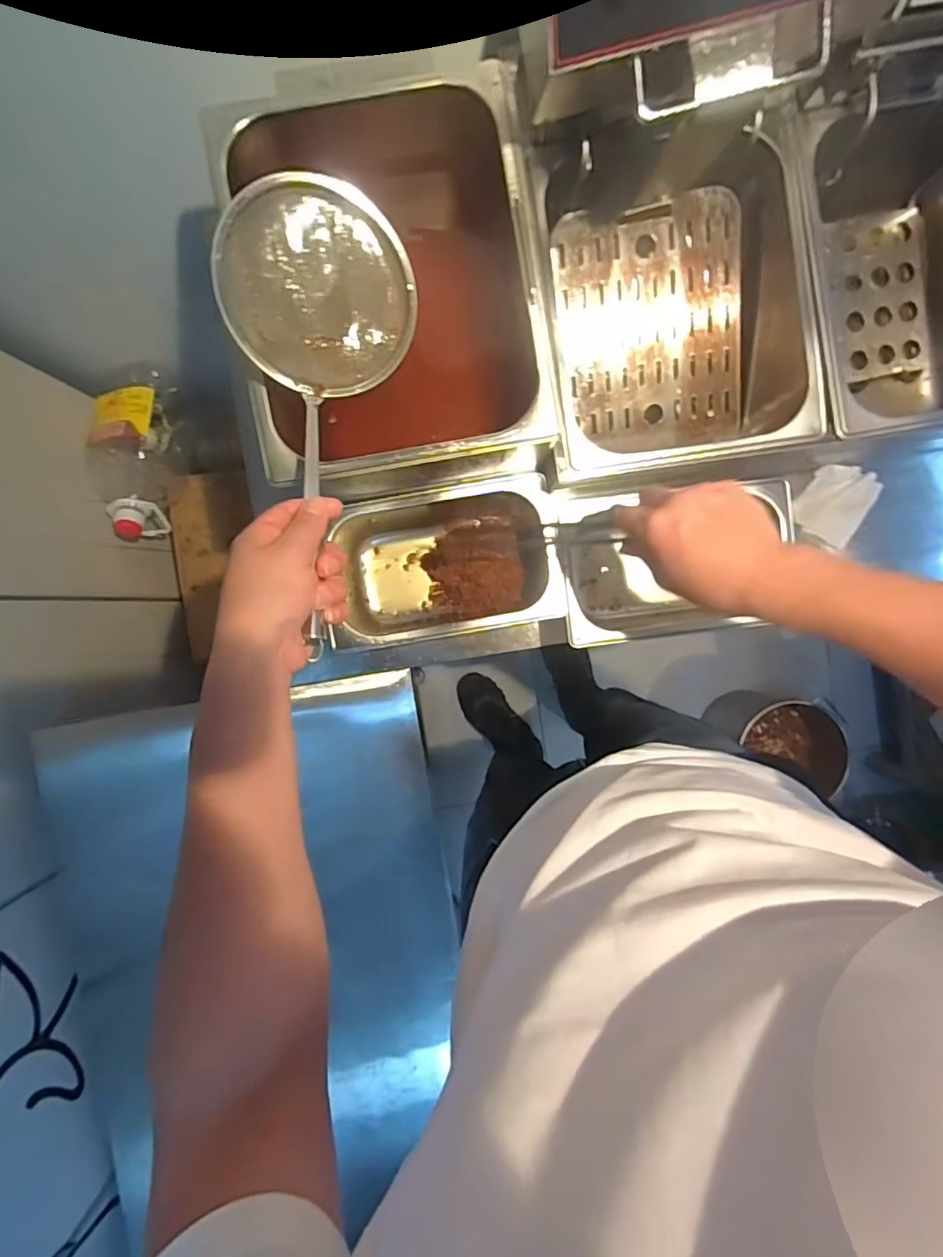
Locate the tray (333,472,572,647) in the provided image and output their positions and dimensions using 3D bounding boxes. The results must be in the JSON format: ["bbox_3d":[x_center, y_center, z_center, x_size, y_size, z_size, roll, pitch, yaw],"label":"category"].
[{"bbox_3d":[-0.035,-0.075,0.673,0.264,0.102,0.165,-9,92,1],"label":"tray"}]

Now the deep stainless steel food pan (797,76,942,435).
[{"bbox_3d":[0.473,-0.400,0.639,0.267,0.181,0.364,-9,92,1],"label":"deep stainless steel food pan"}]

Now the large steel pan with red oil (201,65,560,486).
[{"bbox_3d":[-0.079,-0.329,0.585,0.270,0.201,0.358,-10,92,1],"label":"large steel pan with red oil"}]

